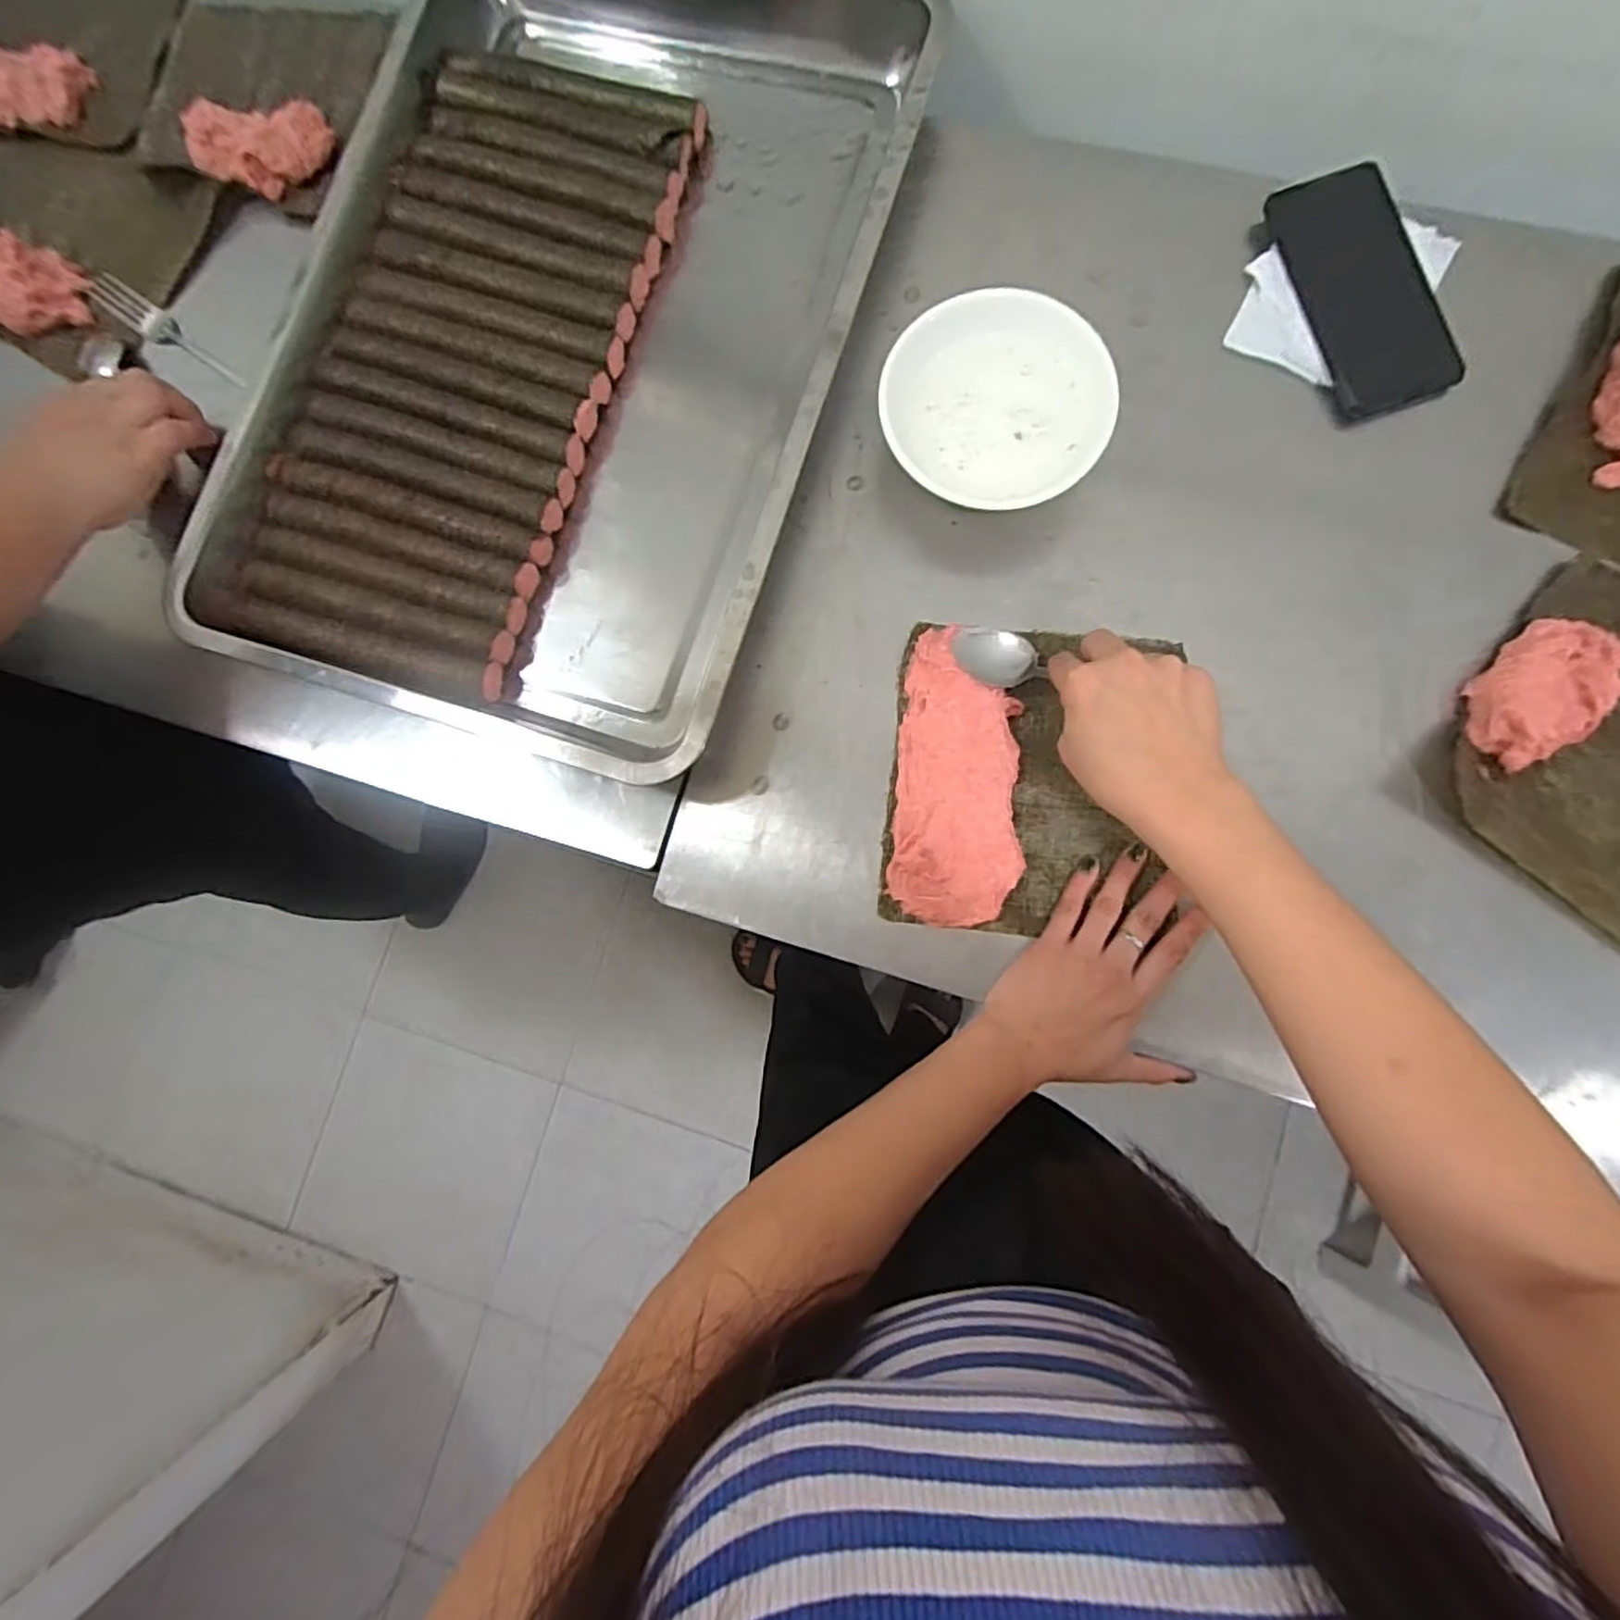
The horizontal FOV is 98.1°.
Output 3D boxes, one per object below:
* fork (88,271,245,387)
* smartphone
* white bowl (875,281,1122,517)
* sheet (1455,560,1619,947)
[{"bbox_3d":[-0.491,-0.363,0.536,0.135,0.019,0.024,35,88,7],"label":"fork"},{"bbox_3d":[0.376,-0.353,0.475,0.079,0.010,0.166,-17,83,3],"label":"smartphone"},{"bbox_3d":[0.121,-0.258,0.462,0.140,0.052,0.130,0,84,5],"label":"white bowl"},{"bbox_3d":[0.501,-0.036,0.420,0.184,0.031,0.203,36,88,7],"label":"sheet"}]

